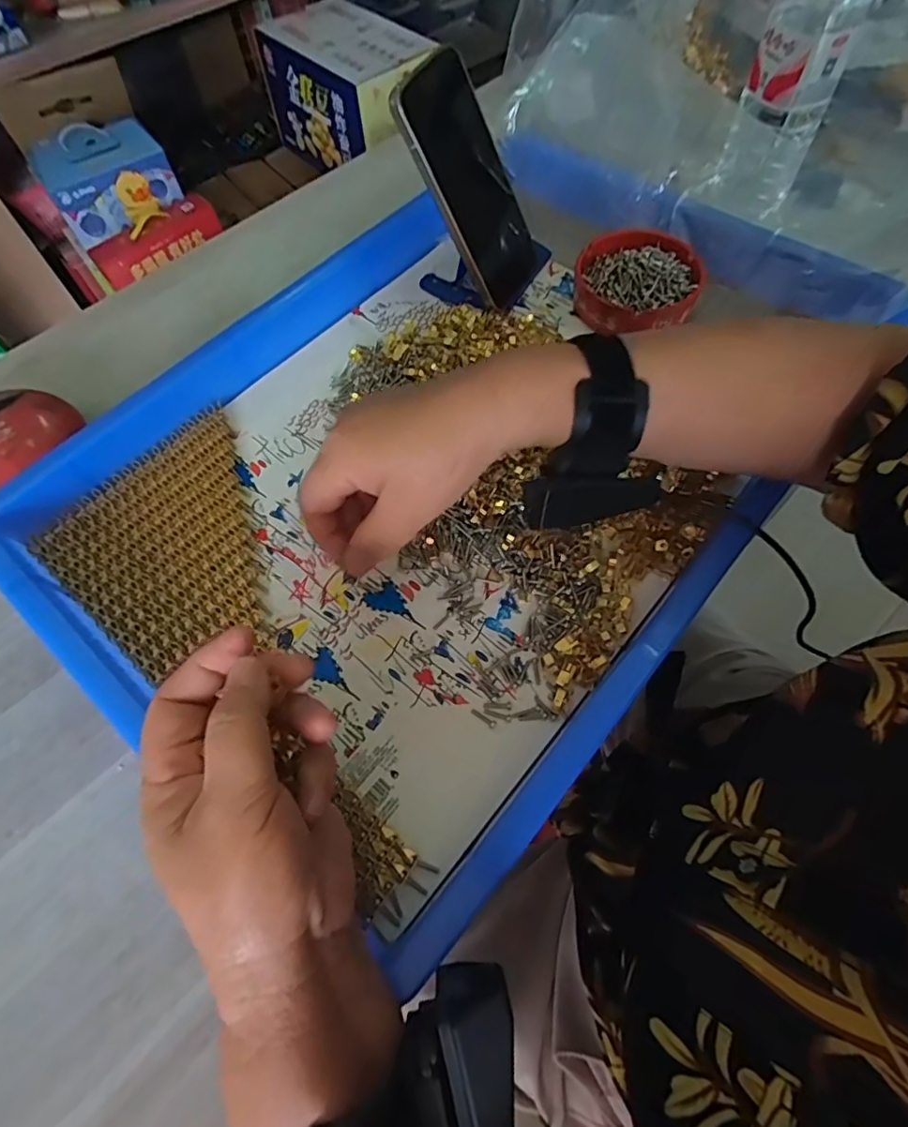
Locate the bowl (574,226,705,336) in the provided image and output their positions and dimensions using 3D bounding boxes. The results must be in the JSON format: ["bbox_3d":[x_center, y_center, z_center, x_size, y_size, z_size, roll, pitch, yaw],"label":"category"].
[{"bbox_3d":[0.143,-0.221,0.434,0.093,0.030,0.095,-1,63,2],"label":"bowl"}]

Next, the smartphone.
[{"bbox_3d":[0.011,-0.281,0.409,0.017,0.143,0.078,10,61,43],"label":"smartphone"}]

